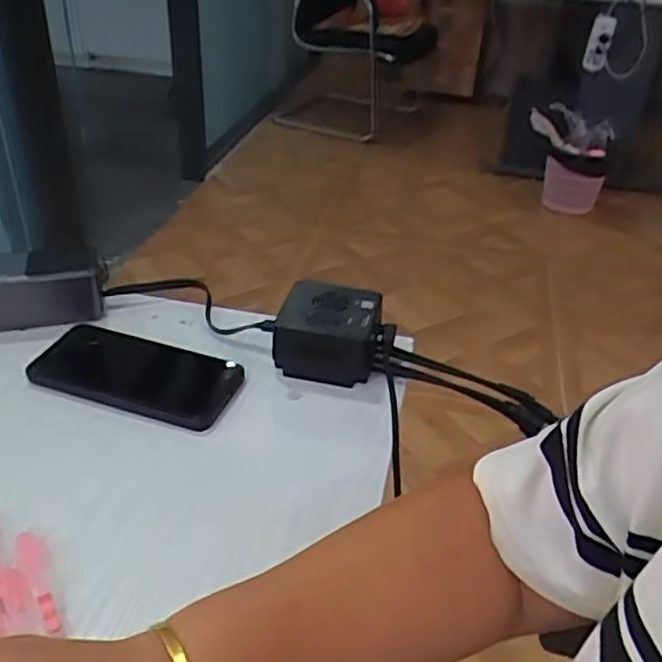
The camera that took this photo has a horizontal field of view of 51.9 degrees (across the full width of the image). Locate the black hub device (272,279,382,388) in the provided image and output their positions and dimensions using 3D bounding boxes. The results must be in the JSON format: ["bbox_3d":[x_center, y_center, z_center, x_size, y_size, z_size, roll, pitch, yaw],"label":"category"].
[{"bbox_3d":[-0.002,0.001,0.562,0.078,0.052,0.072,8,35,6],"label":"black hub device"}]

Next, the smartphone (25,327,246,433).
[{"bbox_3d":[-0.154,0.034,0.539,0.158,0.015,0.078,13,36,13],"label":"smartphone"}]

